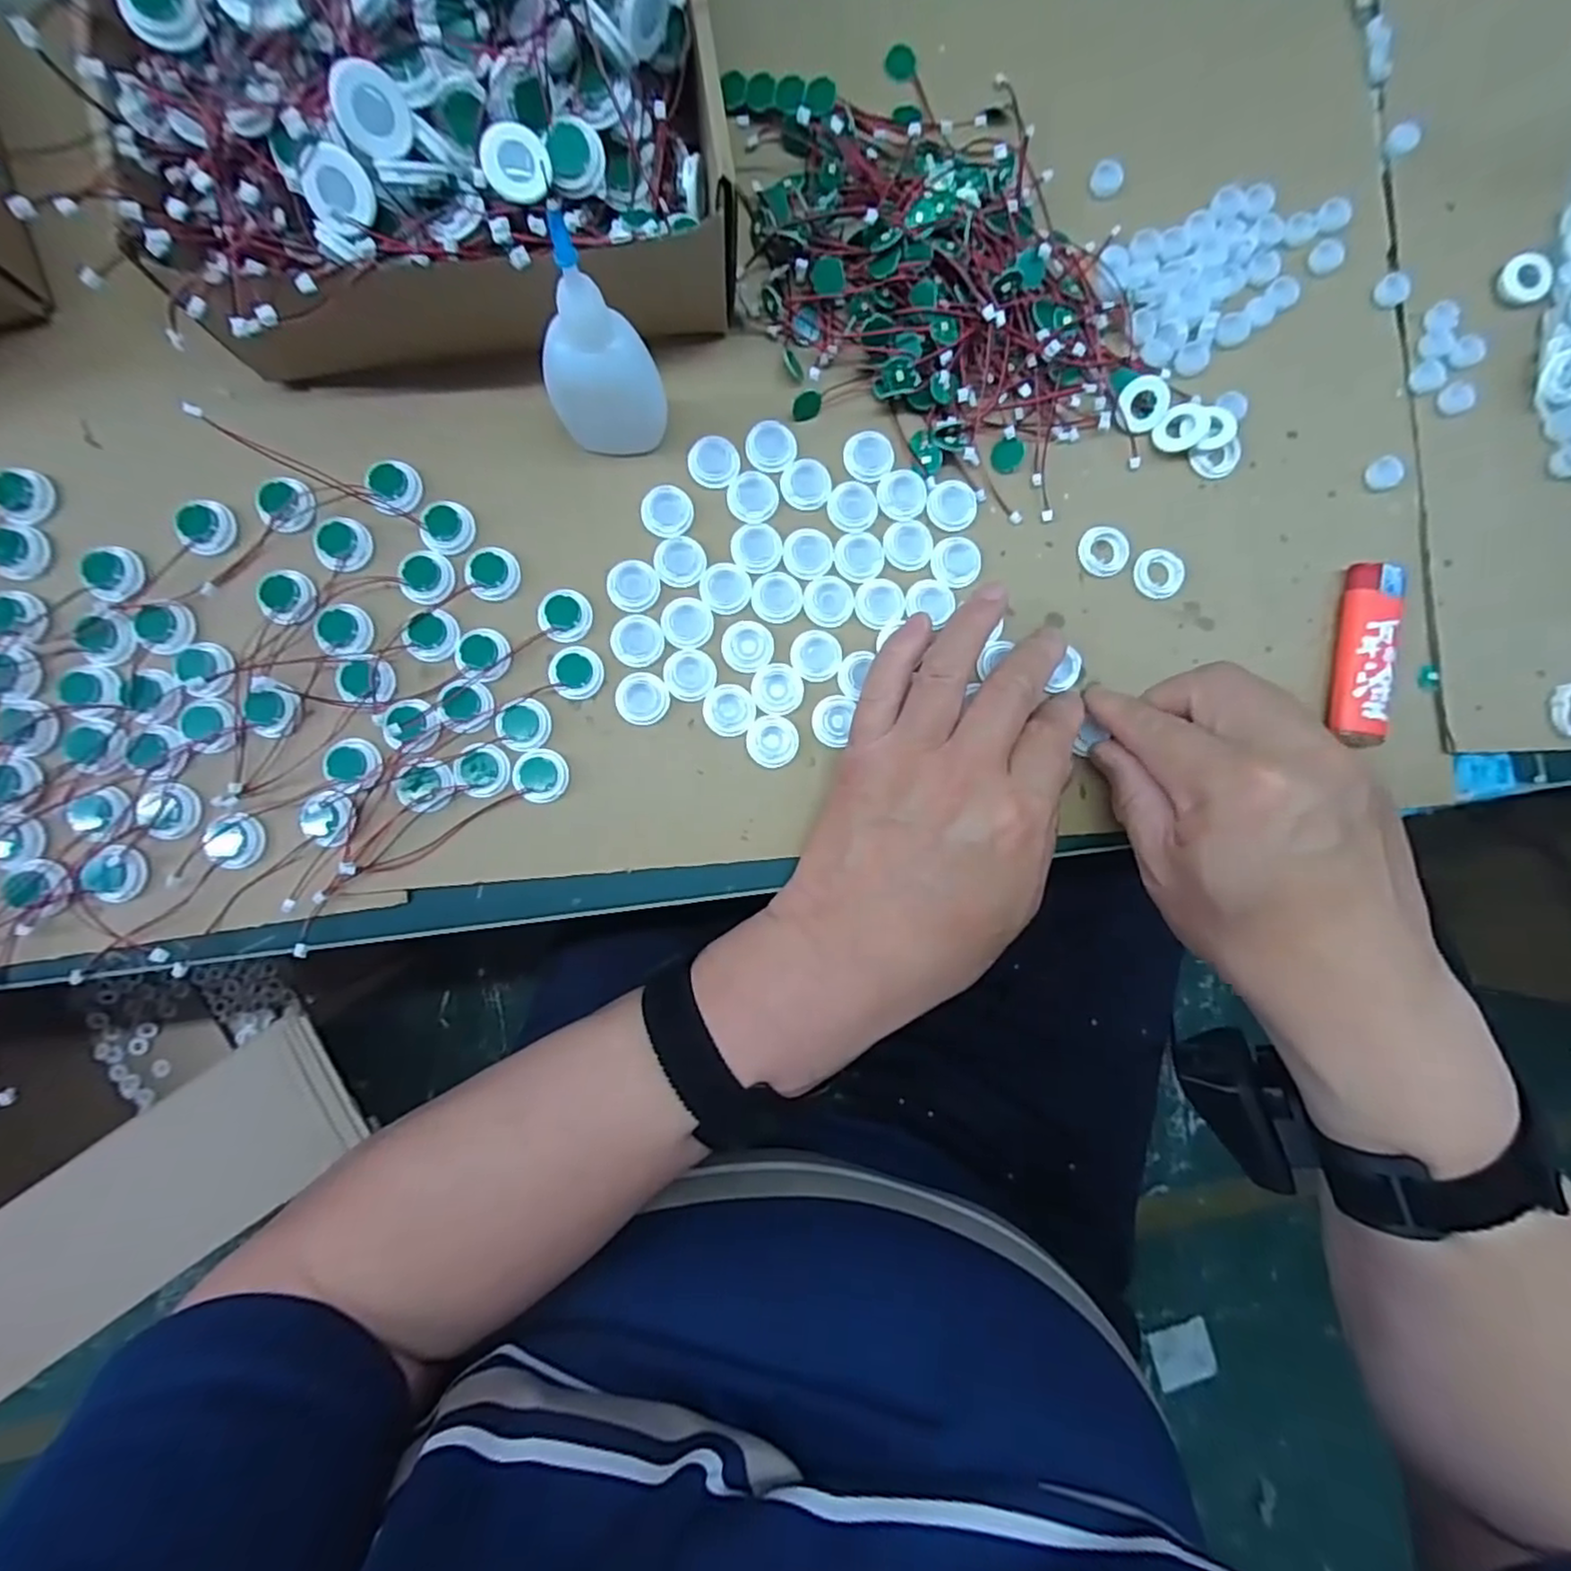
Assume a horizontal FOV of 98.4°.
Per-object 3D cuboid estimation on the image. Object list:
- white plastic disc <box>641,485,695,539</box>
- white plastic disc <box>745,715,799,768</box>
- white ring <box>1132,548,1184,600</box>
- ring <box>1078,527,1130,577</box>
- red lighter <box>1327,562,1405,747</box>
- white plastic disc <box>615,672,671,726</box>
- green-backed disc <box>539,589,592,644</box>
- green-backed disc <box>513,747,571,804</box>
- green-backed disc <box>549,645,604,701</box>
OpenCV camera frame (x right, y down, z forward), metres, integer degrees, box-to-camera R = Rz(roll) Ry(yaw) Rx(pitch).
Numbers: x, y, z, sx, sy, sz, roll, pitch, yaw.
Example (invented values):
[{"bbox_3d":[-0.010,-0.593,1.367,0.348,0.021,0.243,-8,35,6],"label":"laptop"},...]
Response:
[{"bbox_3d":[-0.052,-0.122,0.303,0.022,0.004,0.023,0,90,-3],"label":"white plastic disc"},{"bbox_3d":[-0.006,-0.019,0.301,0.023,0.004,0.023,0,90,-3],"label":"white plastic disc"},{"bbox_3d":[0.175,-0.099,0.317,0.023,0.004,0.023,0,90,-3],"label":"white ring"},{"bbox_3d":[0.148,-0.109,0.316,0.023,0.004,0.023,0,90,-3],"label":"ring"},{"bbox_3d":[0.269,-0.062,0.315,0.022,0.015,0.082,8,90,-3],"label":"red lighter"},{"bbox_3d":[-0.063,-0.038,0.297,0.023,0.004,0.023,0,90,-3],"label":"white plastic disc"},{"bbox_3d":[-0.096,-0.074,0.295,0.021,0.005,0.022,0,90,-3],"label":"green-backed disc"},{"bbox_3d":[-0.105,-0.004,0.291,0.022,0.007,0.023,1,90,-3],"label":"green-backed disc"},{"bbox_3d":[-0.091,-0.049,0.294,0.022,0.005,0.024,0,90,-3],"label":"green-backed disc"}]

